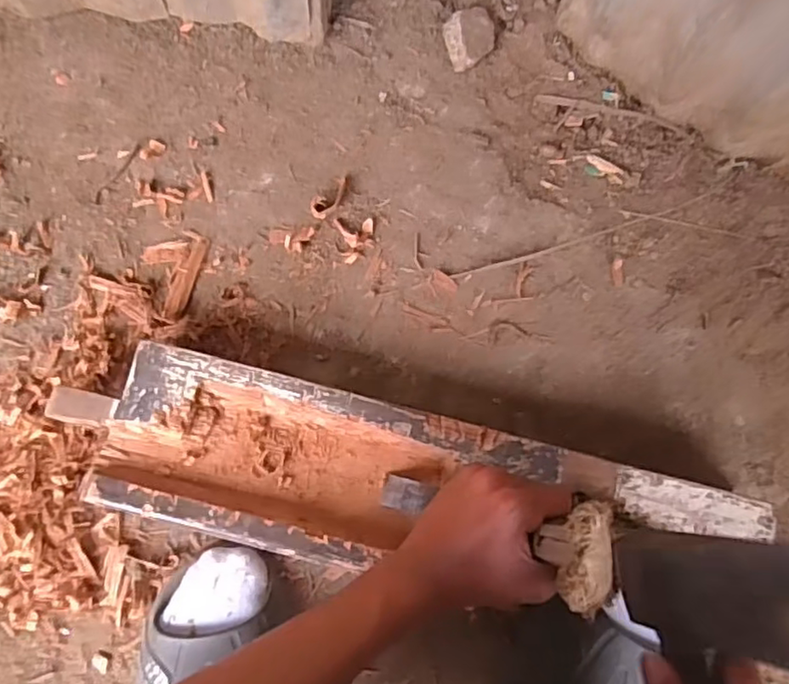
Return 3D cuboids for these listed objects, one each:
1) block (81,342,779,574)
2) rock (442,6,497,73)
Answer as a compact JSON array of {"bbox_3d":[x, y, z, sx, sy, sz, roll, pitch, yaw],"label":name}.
[{"bbox_3d":[0.020,0.129,0.529,0.567,0.060,0.137,15,84,-2],"label":"block"},{"bbox_3d":[0.078,-0.298,0.611,0.054,0.022,0.049,-20,86,-5],"label":"rock"}]

